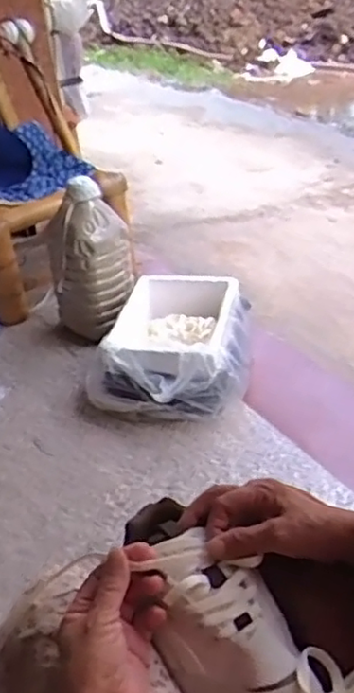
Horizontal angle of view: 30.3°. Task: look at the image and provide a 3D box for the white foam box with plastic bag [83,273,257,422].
[{"bbox_3d":[-0.007,-0.004,1.563,0.355,0.146,0.453,1,33,10],"label":"white foam box with plastic bag"}]

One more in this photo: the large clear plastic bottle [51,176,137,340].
[{"bbox_3d":[-0.221,-0.226,1.724,0.193,0.377,0.154,9,36,23],"label":"large clear plastic bottle"}]

